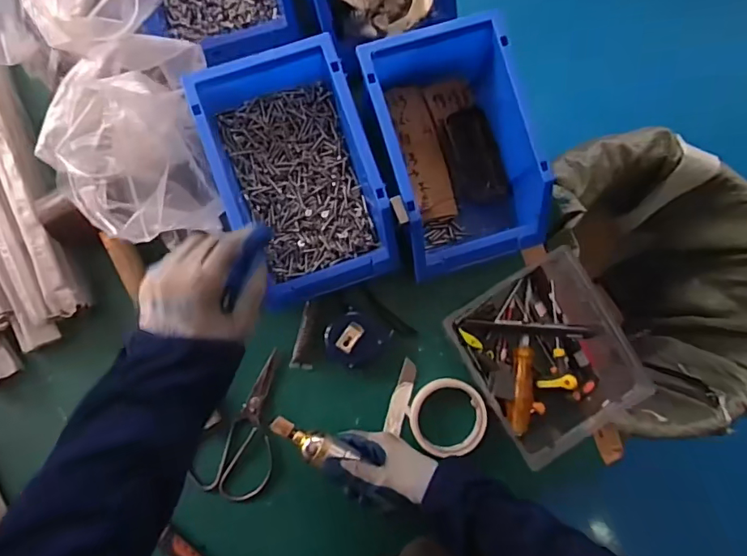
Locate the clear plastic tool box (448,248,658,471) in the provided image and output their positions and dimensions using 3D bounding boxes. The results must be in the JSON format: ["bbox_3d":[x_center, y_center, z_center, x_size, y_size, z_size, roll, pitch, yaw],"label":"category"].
[{"bbox_3d":[0.191,0.086,0.582,0.168,0.076,0.190,-31,90,-6],"label":"clear plastic tool box"}]

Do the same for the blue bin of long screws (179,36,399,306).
[{"bbox_3d":[-0.079,-0.105,0.545,0.163,0.087,0.253,-21,89,-5],"label":"blue bin of long screws"}]

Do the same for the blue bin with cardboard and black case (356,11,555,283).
[{"bbox_3d":[0.084,-0.137,0.561,0.155,0.115,0.247,-18,88,-5],"label":"blue bin with cardboard and black case"}]

